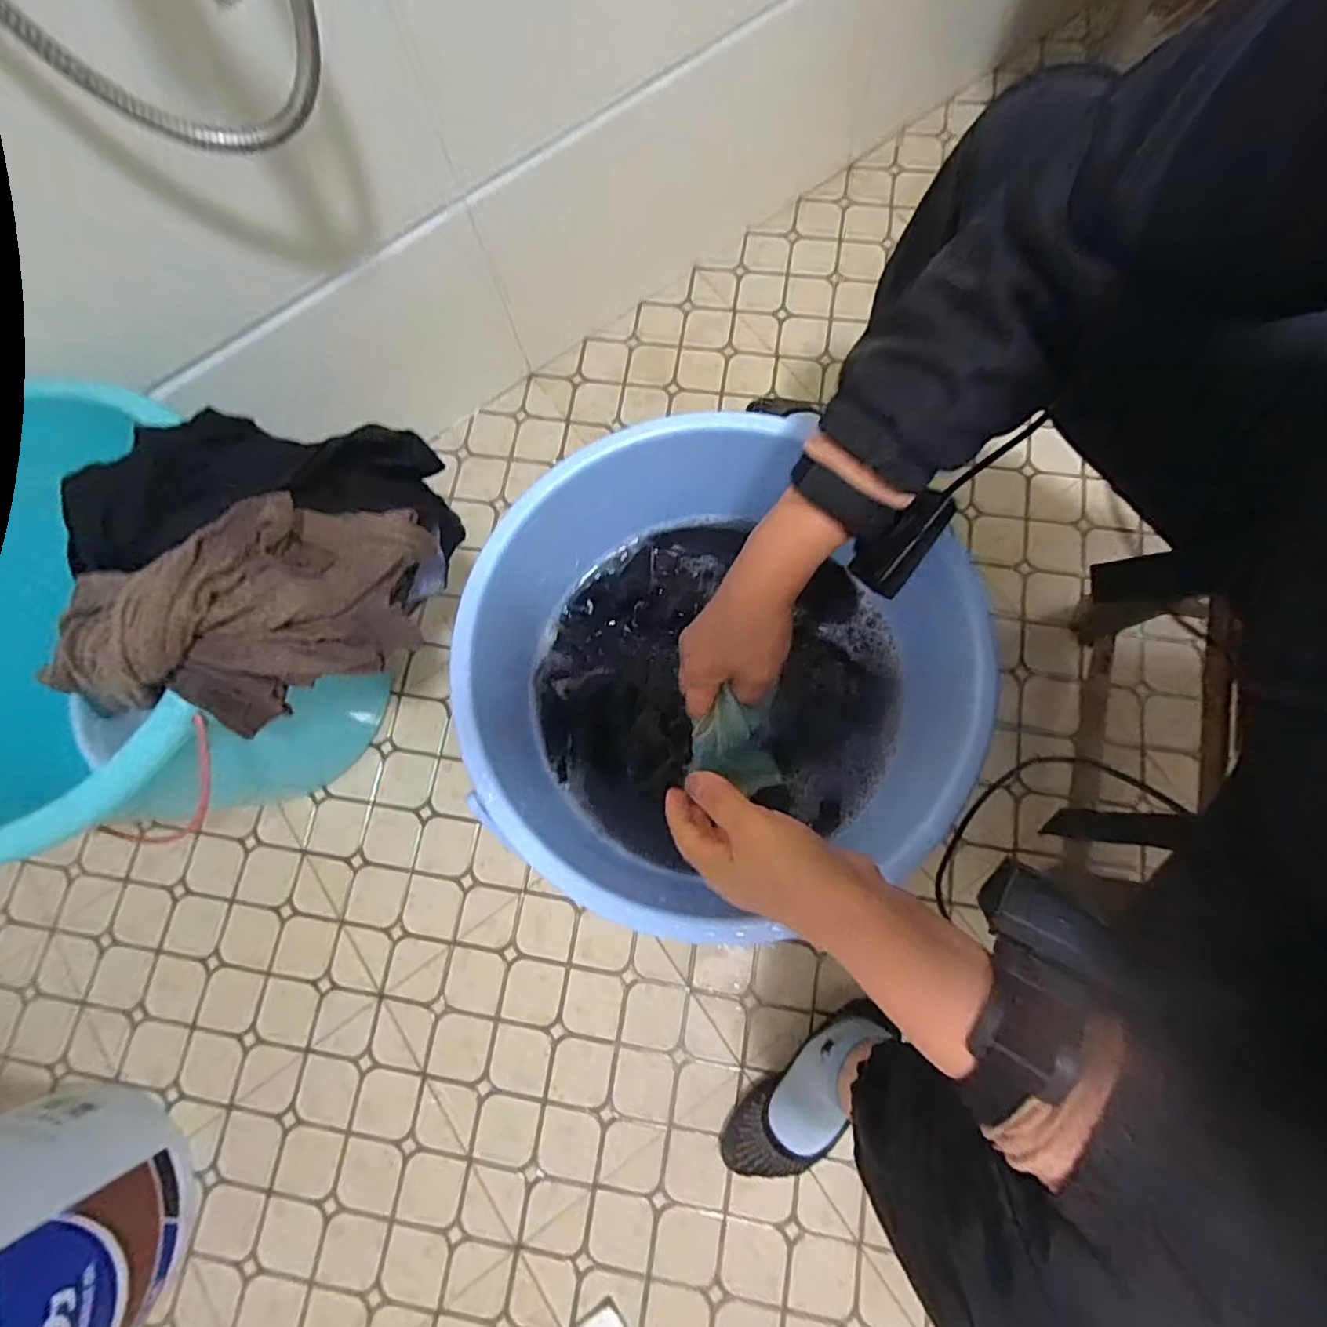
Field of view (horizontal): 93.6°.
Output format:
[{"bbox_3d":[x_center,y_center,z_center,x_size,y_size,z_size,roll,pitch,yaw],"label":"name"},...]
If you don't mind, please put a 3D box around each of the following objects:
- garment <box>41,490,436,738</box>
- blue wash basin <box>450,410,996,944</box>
[{"bbox_3d":[-0.285,-0.027,0.443,0.246,0.120,0.109,-26,77,-3],"label":"garment"},{"bbox_3d":[0.044,0.012,0.506,0.377,0.174,0.370,-1,77,3],"label":"blue wash basin"}]

